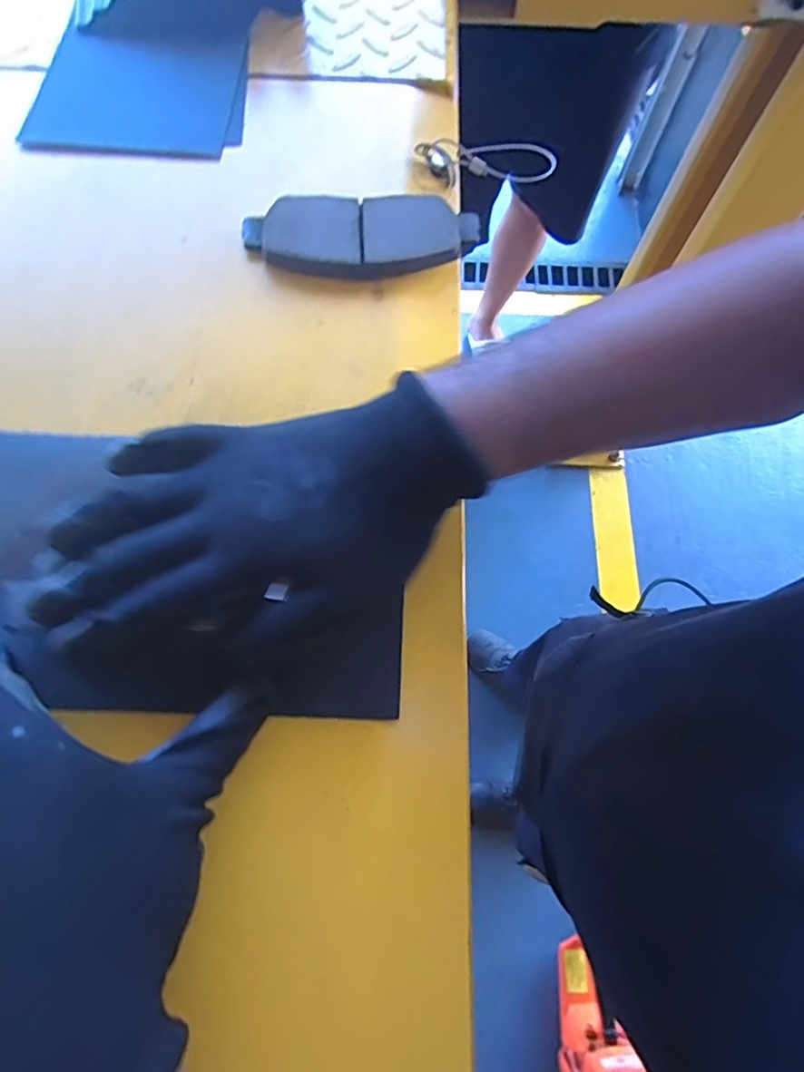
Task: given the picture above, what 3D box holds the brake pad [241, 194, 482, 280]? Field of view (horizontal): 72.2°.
[{"bbox_3d":[-0.025,-0.186,0.342,0.143,0.017,0.056,-2,69,-2],"label":"brake pad"}]

